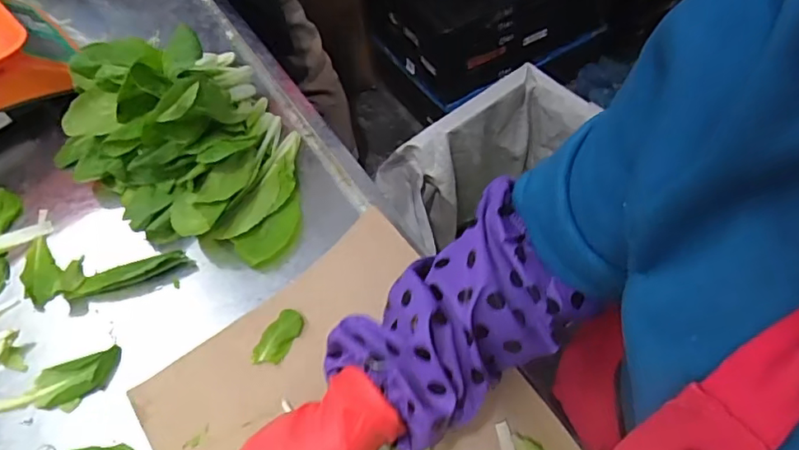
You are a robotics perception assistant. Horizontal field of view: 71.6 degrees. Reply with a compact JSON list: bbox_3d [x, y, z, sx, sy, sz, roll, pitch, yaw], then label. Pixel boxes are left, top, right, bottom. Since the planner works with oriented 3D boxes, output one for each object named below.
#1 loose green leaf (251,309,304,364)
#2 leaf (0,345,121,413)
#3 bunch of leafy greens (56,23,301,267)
[{"bbox_3d":[-0.112,0.105,0.518,0.025,0.020,0.058,26,62,20],"label":"loose green leaf"},{"bbox_3d":[-0.326,0.149,0.507,0.128,0.013,0.049,-16,57,-6],"label":"leaf"},{"bbox_3d":[-0.232,-0.093,0.591,0.230,0.136,0.294,-34,61,-17],"label":"bunch of leafy greens"}]

